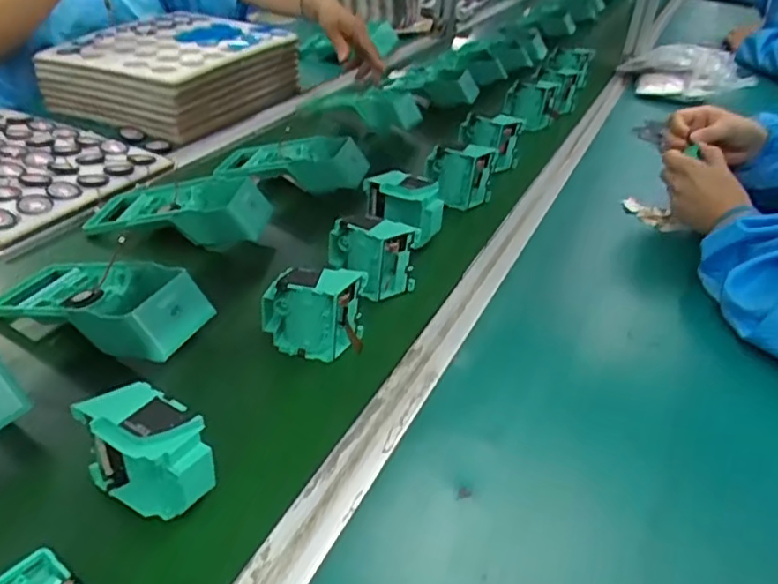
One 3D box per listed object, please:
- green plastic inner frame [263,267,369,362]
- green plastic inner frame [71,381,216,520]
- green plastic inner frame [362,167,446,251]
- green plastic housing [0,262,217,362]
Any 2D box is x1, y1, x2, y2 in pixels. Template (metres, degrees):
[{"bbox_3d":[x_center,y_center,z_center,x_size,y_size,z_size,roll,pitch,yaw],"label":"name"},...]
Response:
[{"bbox_3d":[-0.062,0.019,0.538,0.082,0.085,0.046,12,37,11],"label":"green plastic inner frame"},{"bbox_3d":[-0.152,0.105,0.399,0.080,0.076,0.042,23,40,24],"label":"green plastic inner frame"},{"bbox_3d":[0.016,-0.090,0.693,0.087,0.074,0.036,9,36,7],"label":"green plastic inner frame"},{"bbox_3d":[-0.253,0.008,0.543,0.195,0.056,0.090,14,37,13],"label":"green plastic housing"}]

